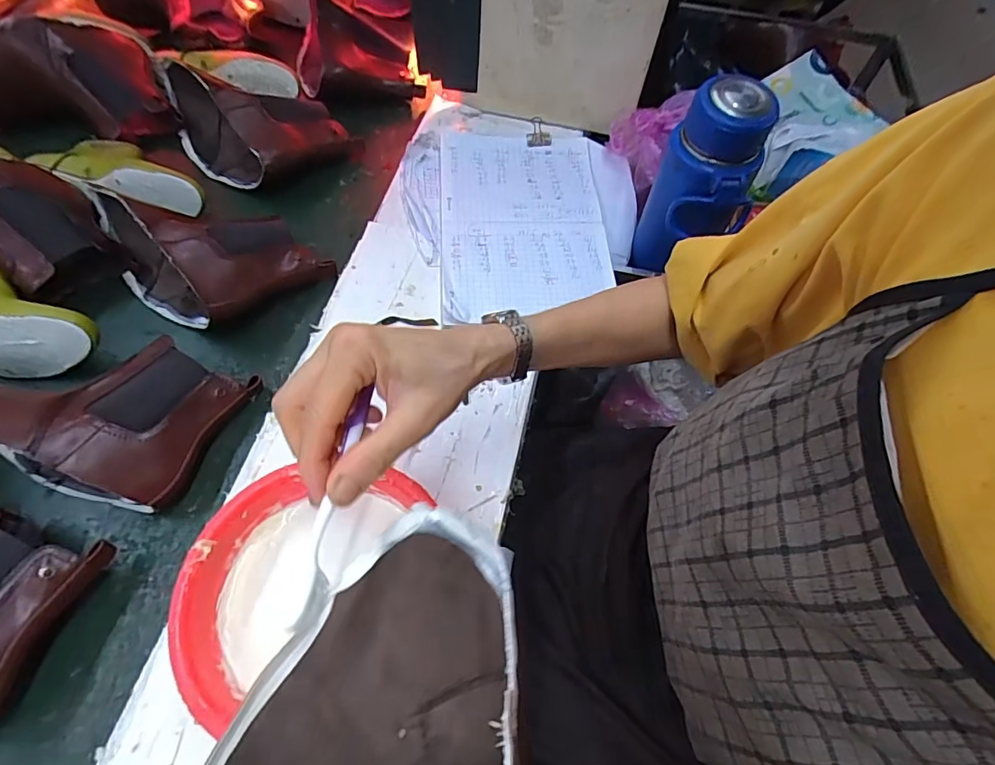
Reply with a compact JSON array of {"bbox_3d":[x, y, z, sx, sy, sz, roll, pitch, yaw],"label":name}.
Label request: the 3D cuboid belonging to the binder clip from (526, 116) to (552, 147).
[{"bbox_3d":[0.059,-0.352,0.704,0.035,0.014,0.060,4,61,-2],"label":"binder clip"}]

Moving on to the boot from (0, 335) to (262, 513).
[{"bbox_3d":[-0.384,0.013,0.470,0.239,0.100,0.156,19,62,6],"label":"boot"}]

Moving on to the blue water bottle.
[{"bbox_3d":[0.220,-0.215,0.551,0.077,0.191,0.081,-8,62,-8],"label":"blue water bottle"}]

